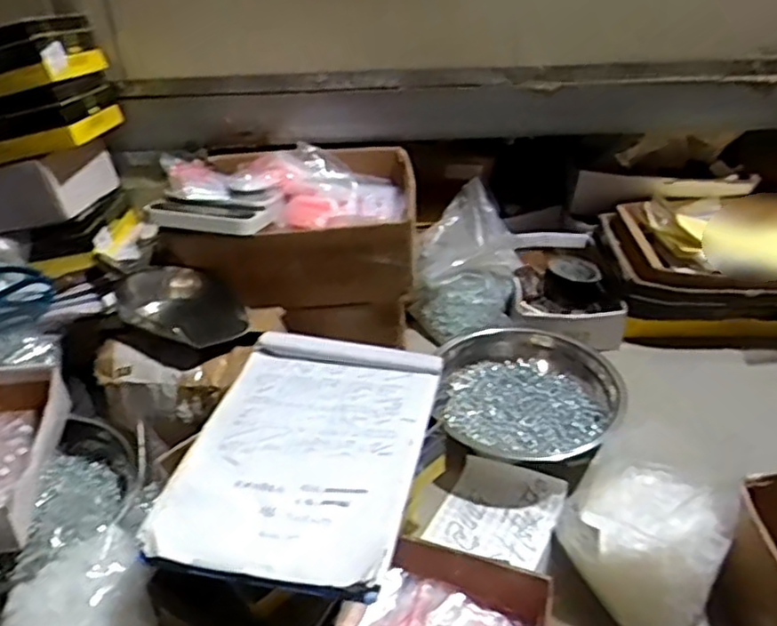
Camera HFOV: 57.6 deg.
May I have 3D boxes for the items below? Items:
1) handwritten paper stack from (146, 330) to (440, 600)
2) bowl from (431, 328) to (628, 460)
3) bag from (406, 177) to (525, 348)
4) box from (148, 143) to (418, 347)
[{"bbox_3d":[-0.081,0.127,0.693,0.221,0.015,0.302,4,35,10],"label":"handwritten paper stack"},{"bbox_3d":[0.176,0.112,0.912,0.238,0.062,0.218,2,34,7],"label":"bowl"},{"bbox_3d":[0.125,-0.086,1.125,0.156,0.150,0.221,9,36,17],"label":"bag"},{"bbox_3d":[-0.129,-0.102,1.028,0.339,0.221,0.277,-7,34,-6],"label":"box"}]

